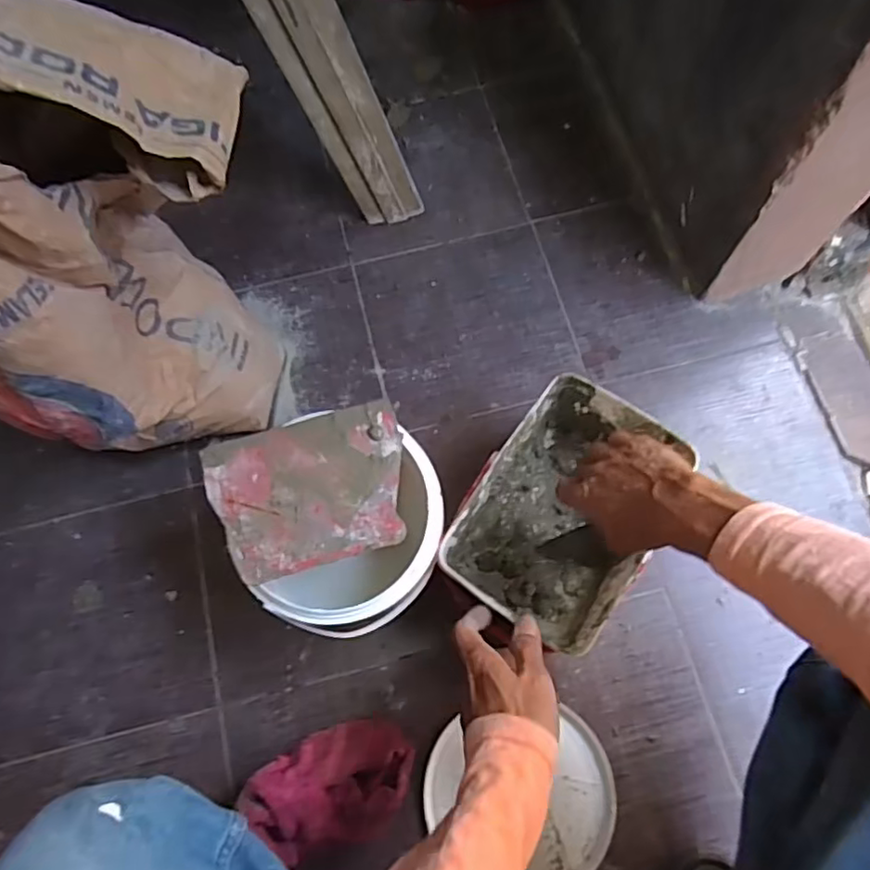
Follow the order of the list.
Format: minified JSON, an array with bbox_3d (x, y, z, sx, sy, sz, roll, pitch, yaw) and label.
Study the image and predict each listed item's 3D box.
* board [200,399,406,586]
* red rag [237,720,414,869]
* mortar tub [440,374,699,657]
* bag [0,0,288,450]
[{"bbox_3d":[-0.107,0.048,0.549,0.166,0.009,0.128,-16,72,-3],"label":"board"},{"bbox_3d":[-0.098,0.340,0.611,0.152,0.080,0.097,-15,72,-2],"label":"red rag"},{"bbox_3d":[0.129,0.089,0.662,0.175,0.129,0.245,38,75,11],"label":"mortar tub"},{"bbox_3d":[-0.272,-0.156,0.529,0.223,0.480,0.291,22,74,9],"label":"bag"}]

